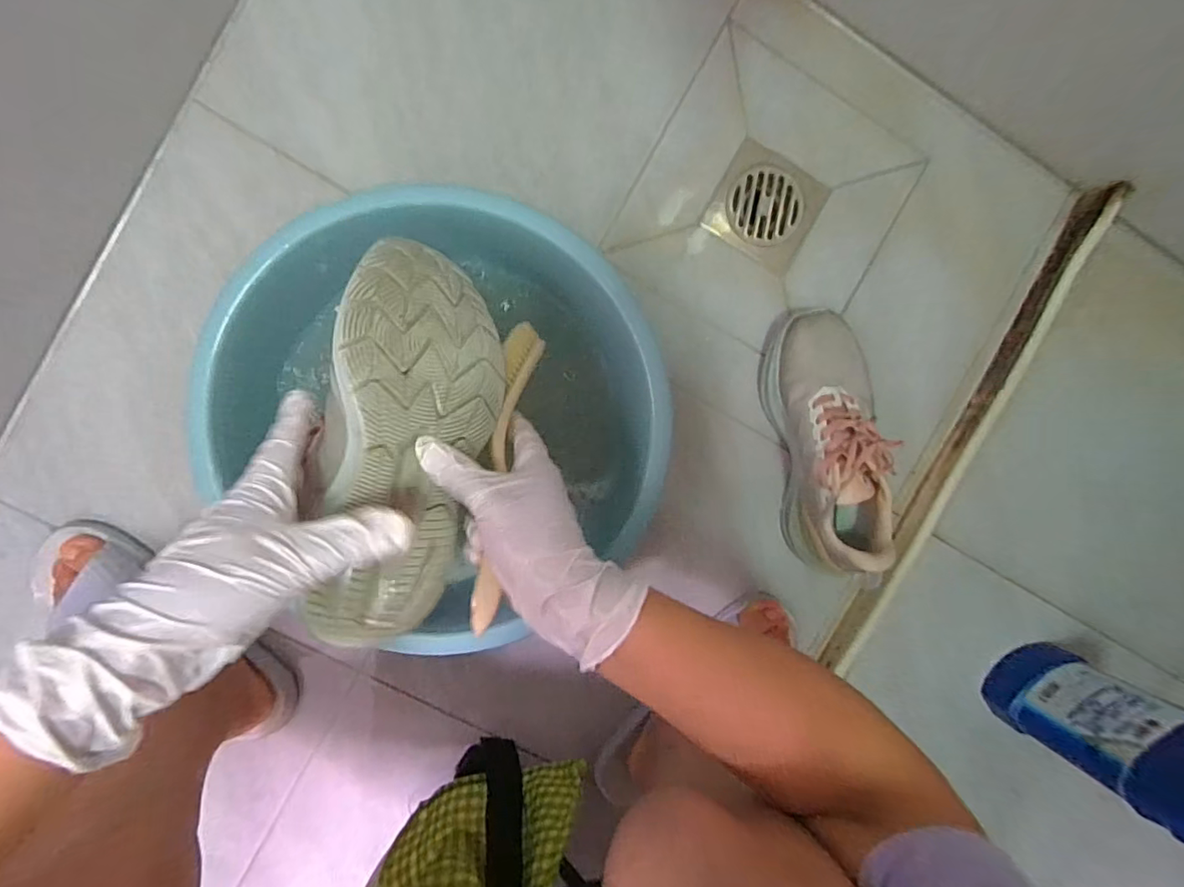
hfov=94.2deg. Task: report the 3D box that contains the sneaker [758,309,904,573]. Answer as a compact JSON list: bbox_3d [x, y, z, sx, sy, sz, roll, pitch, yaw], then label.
[{"bbox_3d":[0.229,-0.008,0.525,0.093,0.110,0.237,-12,95,-6],"label":"sneaker"}]

